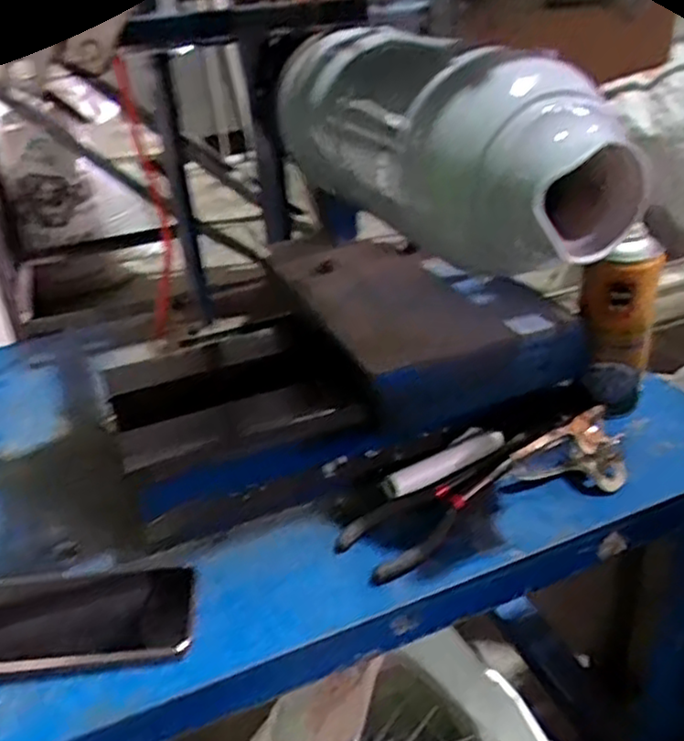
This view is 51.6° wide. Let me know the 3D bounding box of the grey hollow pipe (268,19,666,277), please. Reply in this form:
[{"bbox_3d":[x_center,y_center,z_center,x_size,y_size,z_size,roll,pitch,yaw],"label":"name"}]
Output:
[{"bbox_3d":[0.070,-0.179,0.522,0.115,0.110,0.335,-18,33,-20],"label":"grey hollow pipe"}]

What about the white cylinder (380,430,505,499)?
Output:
[{"bbox_3d":[0.089,0.080,0.606,0.116,0.016,0.023,-20,34,-23],"label":"white cylinder"}]

